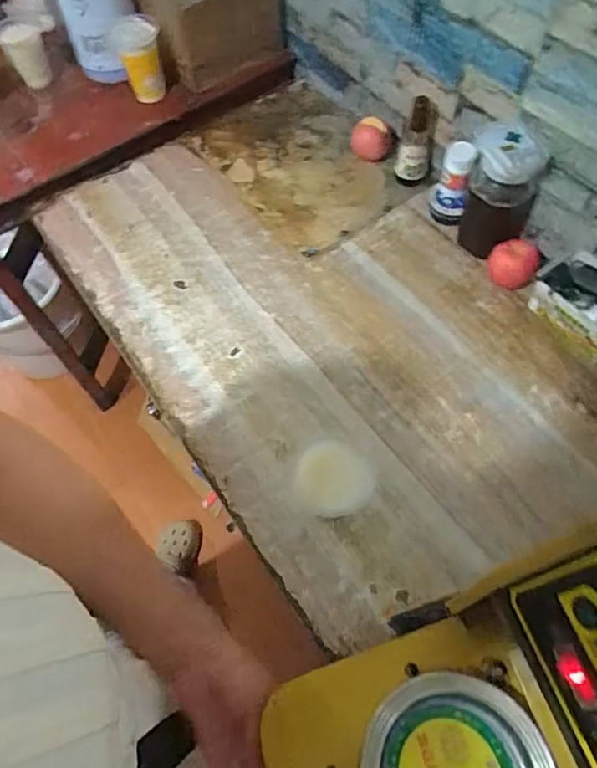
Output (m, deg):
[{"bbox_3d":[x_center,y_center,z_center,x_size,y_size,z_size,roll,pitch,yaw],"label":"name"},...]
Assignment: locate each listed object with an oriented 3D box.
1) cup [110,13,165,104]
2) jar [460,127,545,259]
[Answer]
[{"bbox_3d":[-0.275,-0.570,0.949,0.079,0.118,0.086,-1,61,2],"label":"cup"},{"bbox_3d":[0.278,-0.268,0.749,0.098,0.176,0.093,-1,61,2],"label":"jar"}]

